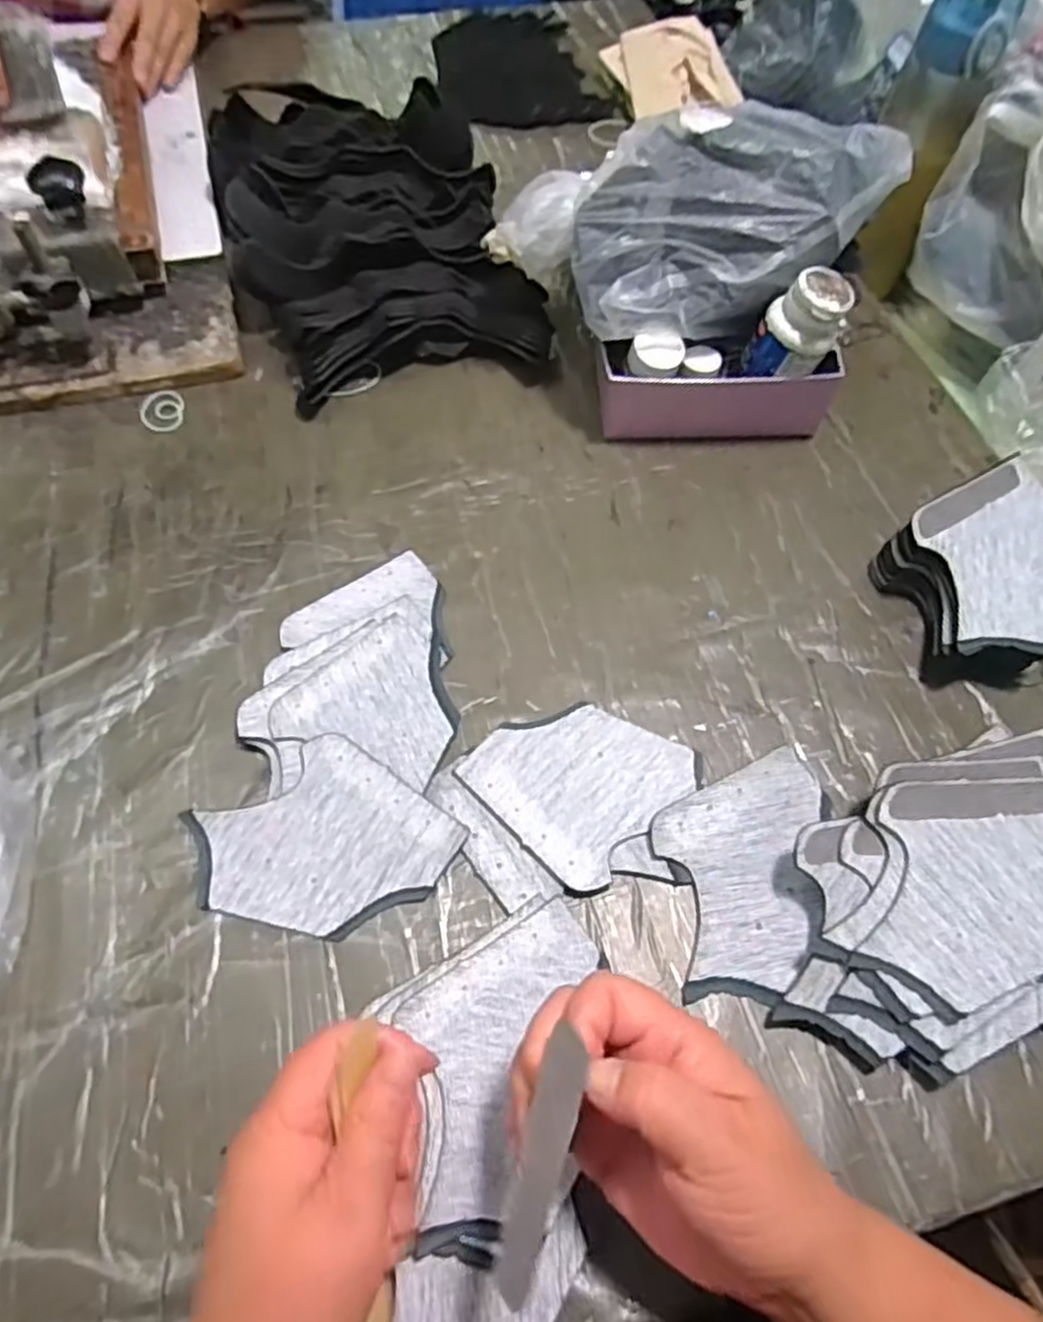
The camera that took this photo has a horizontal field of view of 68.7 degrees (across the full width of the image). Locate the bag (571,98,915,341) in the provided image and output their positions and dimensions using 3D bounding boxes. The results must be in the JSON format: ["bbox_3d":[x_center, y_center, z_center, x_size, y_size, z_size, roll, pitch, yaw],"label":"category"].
[{"bbox_3d":[0.145,-0.301,0.519,0.218,0.090,0.111,-13,61,-10],"label":"bag"}]

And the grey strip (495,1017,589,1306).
[{"bbox_3d":[0.007,0.172,0.263,0.017,0.004,0.082,10,74,31],"label":"grey strip"}]

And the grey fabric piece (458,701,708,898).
[{"bbox_3d":[0.034,0.066,0.452,0.105,0.008,0.110,39,66,21],"label":"grey fabric piece"}]

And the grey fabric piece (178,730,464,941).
[{"bbox_3d":[-0.108,0.099,0.420,0.125,0.004,0.103,-32,70,-14],"label":"grey fabric piece"}]

